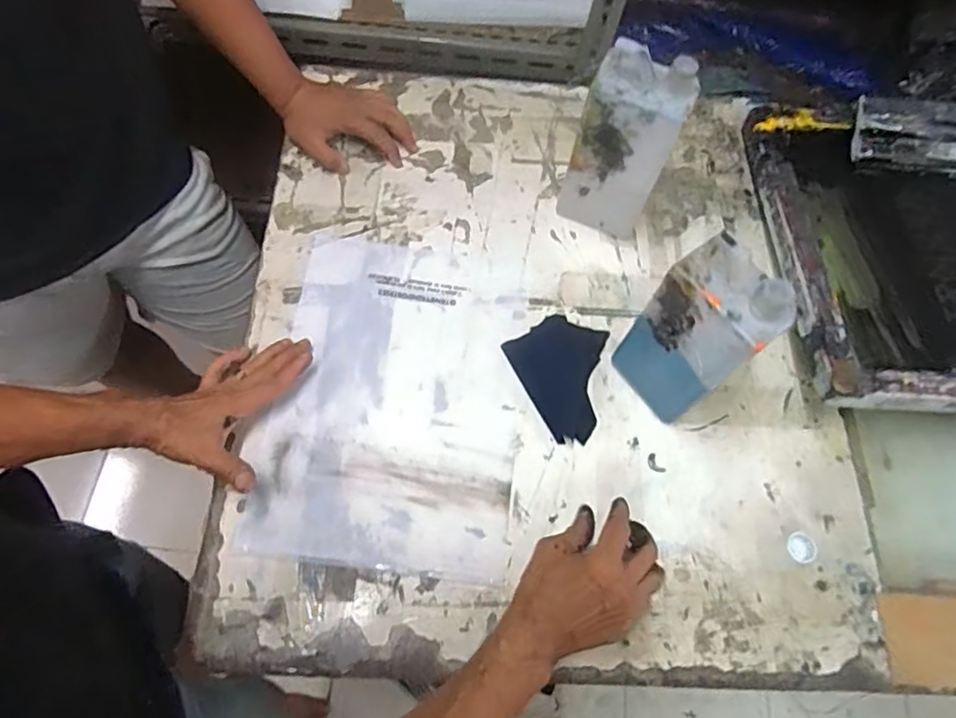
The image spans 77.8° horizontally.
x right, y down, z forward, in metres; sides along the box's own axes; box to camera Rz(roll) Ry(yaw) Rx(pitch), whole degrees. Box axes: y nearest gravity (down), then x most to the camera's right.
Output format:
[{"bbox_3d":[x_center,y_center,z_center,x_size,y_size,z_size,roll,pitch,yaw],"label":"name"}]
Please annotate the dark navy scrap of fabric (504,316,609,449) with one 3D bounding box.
[{"bbox_3d":[0.101,0.015,0.635,0.105,0.007,0.128,-26,71,-13],"label":"dark navy scrap of fabric"}]

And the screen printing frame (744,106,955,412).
[{"bbox_3d":[0.623,-0.118,0.675,0.574,0.040,0.399,2,60,-2],"label":"screen printing frame"}]

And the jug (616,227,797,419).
[{"bbox_3d":[0.191,-0.018,0.540,0.066,0.215,0.097,-34,73,-16],"label":"jug"}]

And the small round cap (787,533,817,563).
[{"bbox_3d":[0.310,0.182,0.571,0.023,0.018,0.027,-10,68,-7],"label":"small round cap"}]

